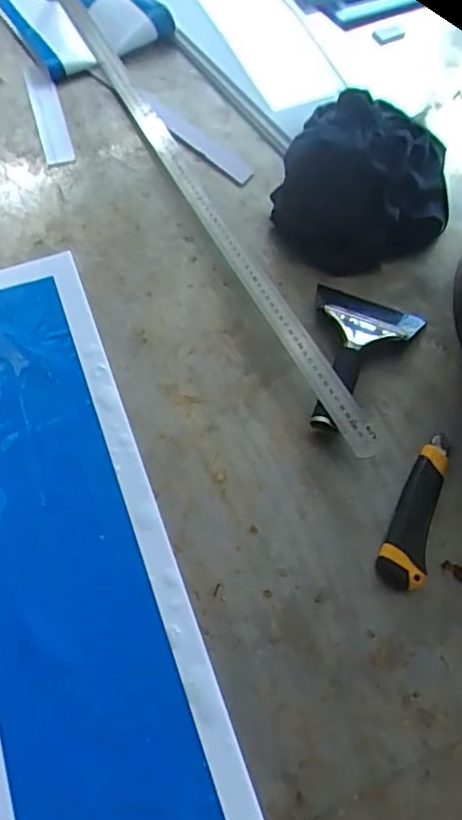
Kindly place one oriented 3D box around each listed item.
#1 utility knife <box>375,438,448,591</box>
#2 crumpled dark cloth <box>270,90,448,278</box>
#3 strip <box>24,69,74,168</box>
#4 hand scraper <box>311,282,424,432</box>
[{"bbox_3d":[0.172,0.088,0.550,0.040,0.021,0.155,17,65,9],"label":"utility knife"},{"bbox_3d":[0.158,-0.280,0.705,0.201,0.100,0.226,7,64,4],"label":"crumpled dark cloth"},{"bbox_3d":[-0.244,-0.396,0.793,0.039,0.009,0.193,-16,65,-7],"label":"strip"},{"bbox_3d":[0.127,-0.055,0.618,0.115,0.028,0.176,19,66,10],"label":"hand scraper"}]

